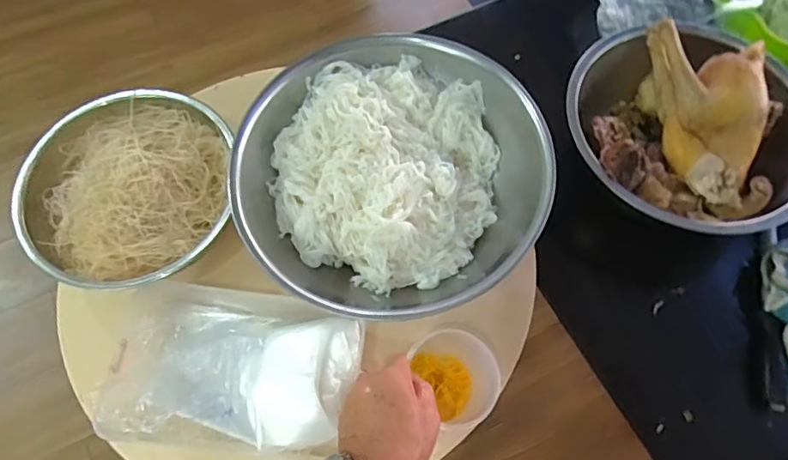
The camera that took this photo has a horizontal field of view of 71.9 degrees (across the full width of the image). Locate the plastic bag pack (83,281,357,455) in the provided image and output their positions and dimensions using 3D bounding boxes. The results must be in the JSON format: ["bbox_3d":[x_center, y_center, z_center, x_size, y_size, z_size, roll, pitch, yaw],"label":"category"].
[{"bbox_3d":[-0.169,0.146,0.593,0.257,0.075,0.165,3,65,1],"label":"plastic bag pack"}]

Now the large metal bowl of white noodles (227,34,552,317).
[{"bbox_3d":[-0.007,-0.080,0.649,0.347,0.097,0.340,0,65,0],"label":"large metal bowl of white noodles"}]

